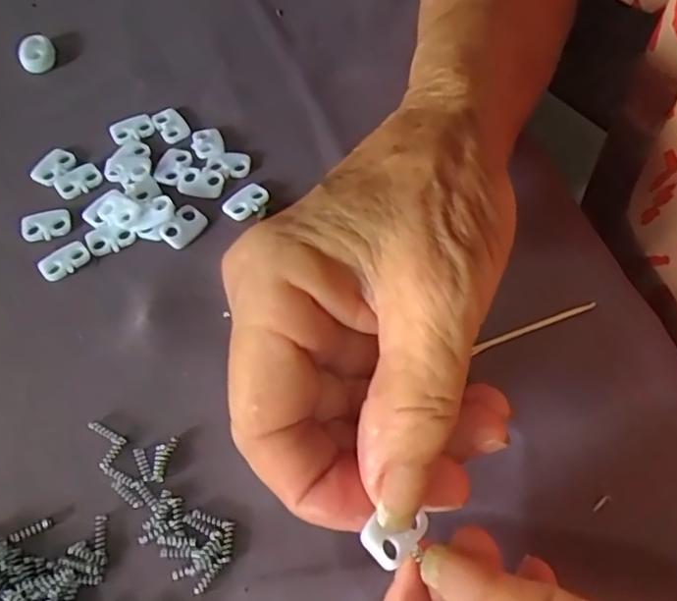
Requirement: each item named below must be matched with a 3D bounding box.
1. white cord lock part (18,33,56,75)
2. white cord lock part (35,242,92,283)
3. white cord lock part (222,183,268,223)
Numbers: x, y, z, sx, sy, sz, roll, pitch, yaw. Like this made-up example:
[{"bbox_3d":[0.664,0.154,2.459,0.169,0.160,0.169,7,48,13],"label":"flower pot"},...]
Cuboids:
[{"bbox_3d":[-0.142,-0.116,0.283,0.016,0.010,0.016,-26,63,-16],"label":"white cord lock part"},{"bbox_3d":[-0.106,-0.015,0.231,0.018,0.004,0.011,-35,66,-17],"label":"white cord lock part"},{"bbox_3d":[-0.038,-0.041,0.245,0.018,0.004,0.012,-38,67,-19],"label":"white cord lock part"}]

